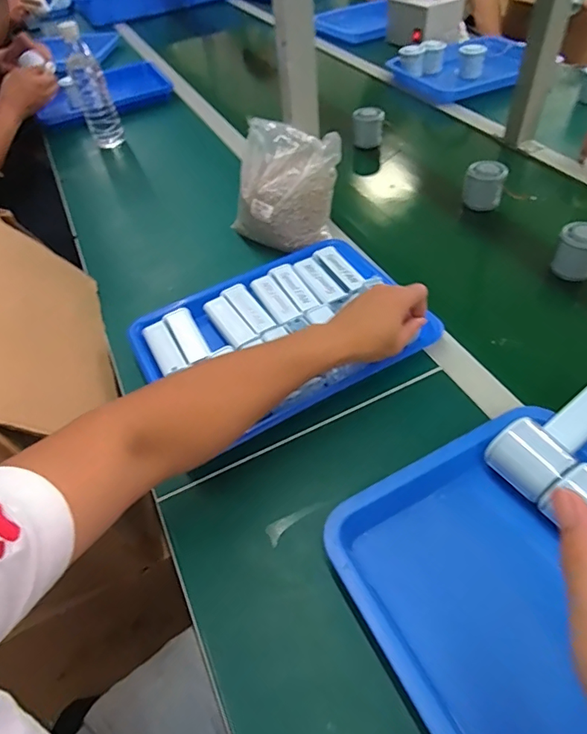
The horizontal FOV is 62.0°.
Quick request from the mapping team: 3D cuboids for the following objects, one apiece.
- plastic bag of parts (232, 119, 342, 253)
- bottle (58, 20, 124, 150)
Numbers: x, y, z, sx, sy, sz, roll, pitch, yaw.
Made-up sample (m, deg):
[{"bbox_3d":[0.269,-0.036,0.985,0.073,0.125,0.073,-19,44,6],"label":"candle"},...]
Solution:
[{"bbox_3d":[-0.019,-0.261,0.710,0.147,0.128,0.112,31,58,29],"label":"plastic bag of parts"},{"bbox_3d":[-0.424,-0.585,1.019,0.073,0.213,0.070,-20,49,-11],"label":"bottle"}]

